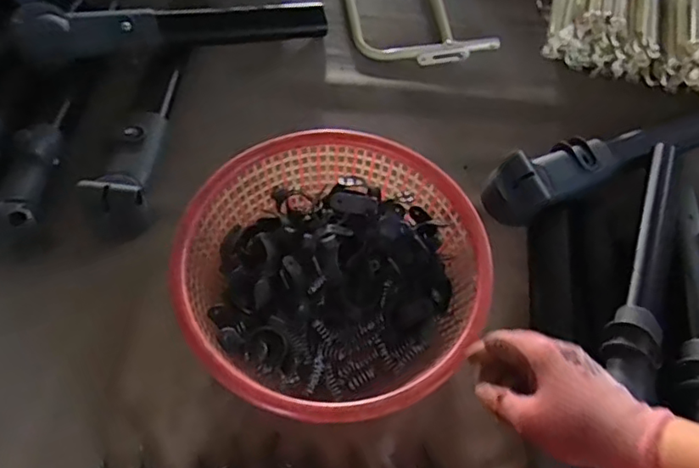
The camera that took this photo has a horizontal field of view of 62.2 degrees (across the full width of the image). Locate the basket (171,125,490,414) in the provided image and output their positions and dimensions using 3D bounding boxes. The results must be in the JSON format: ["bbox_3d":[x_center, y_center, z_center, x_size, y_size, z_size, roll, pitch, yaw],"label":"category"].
[{"bbox_3d":[-0.017,0.043,0.594,0.290,0.096,0.287,1,62,-2],"label":"basket"}]

